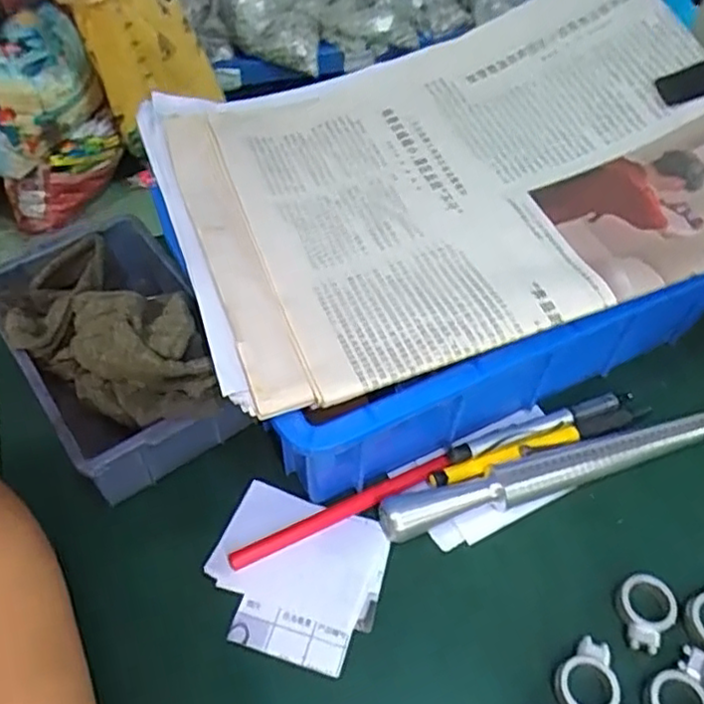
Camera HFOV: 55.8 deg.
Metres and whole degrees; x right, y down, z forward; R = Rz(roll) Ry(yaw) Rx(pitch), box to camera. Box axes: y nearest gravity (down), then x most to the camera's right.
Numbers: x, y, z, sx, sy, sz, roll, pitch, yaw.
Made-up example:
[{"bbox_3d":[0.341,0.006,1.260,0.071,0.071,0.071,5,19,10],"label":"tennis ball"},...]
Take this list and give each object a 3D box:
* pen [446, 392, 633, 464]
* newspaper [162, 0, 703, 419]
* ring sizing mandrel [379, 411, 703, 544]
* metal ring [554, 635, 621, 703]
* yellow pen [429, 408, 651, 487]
[{"bbox_3d":[0.106,0.041,0.368,0.120,0.012,0.012,-16,54,-18],"label":"pen"},{"bbox_3d":[0.052,-0.102,0.335,0.282,0.053,0.218,-16,55,-13],"label":"newspaper"},{"bbox_3d":[0.127,0.056,0.355,0.234,0.020,0.020,-16,54,-13],"label":"ring sizing mandrel"},{"bbox_3d":[0.104,0.145,0.295,0.027,0.006,0.034,13,53,9],"label":"metal ring"},{"bbox_3d":[0.105,0.049,0.361,0.134,0.010,0.011,-17,55,-14],"label":"yellow pen"}]

